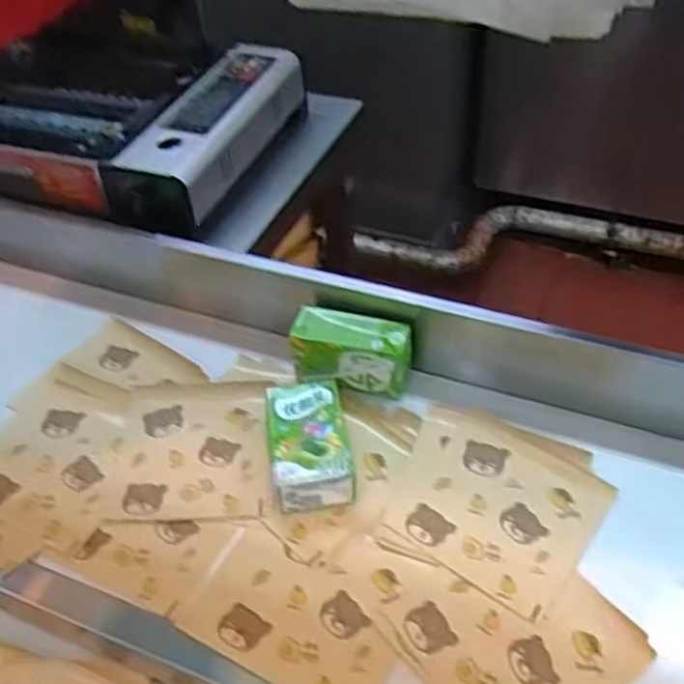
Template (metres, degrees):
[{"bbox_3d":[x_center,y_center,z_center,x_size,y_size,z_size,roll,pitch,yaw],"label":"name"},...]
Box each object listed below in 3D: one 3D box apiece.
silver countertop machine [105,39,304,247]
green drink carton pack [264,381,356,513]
[{"bbox_3d":[-0.151,-0.254,0.884,0.104,0.090,0.336,14,50,18],"label":"silver countertop machine"},{"bbox_3d":[-0.029,0.086,0.634,0.063,0.045,0.114,-8,47,-2],"label":"green drink carton pack"}]

